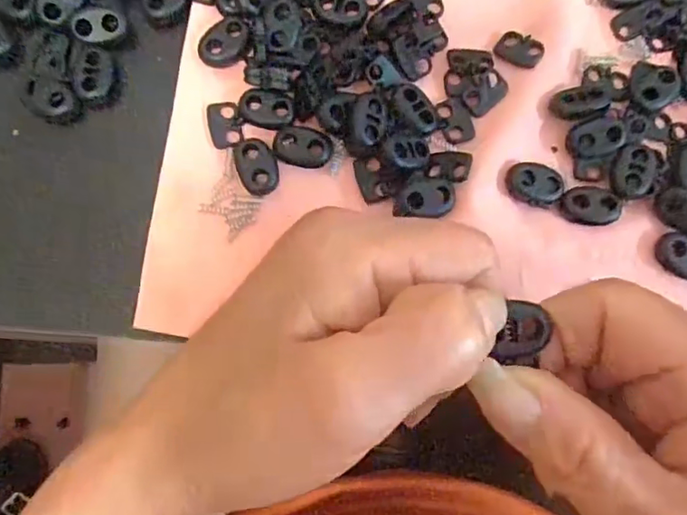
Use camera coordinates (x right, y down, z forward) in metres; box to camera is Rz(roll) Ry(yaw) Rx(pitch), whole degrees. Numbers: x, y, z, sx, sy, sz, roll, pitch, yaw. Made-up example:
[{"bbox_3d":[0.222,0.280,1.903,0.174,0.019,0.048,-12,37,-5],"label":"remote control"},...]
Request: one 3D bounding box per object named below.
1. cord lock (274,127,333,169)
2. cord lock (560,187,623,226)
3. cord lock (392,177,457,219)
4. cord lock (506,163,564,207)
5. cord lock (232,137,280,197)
[{"bbox_3d":[-0.015,-0.042,0.210,0.022,0.004,0.014,12,80,0],"label":"cord lock"},{"bbox_3d":[0.093,-0.020,0.208,0.023,0.004,0.014,3,80,-1],"label":"cord lock"},{"bbox_3d":[0.030,-0.022,0.203,0.023,0.005,0.015,-1,81,-2],"label":"cord lock"},{"bbox_3d":[0.072,-0.028,0.208,0.021,0.004,0.015,17,80,1],"label":"cord lock"},{"bbox_3d":[-0.032,-0.035,0.208,0.015,0.004,0.022,-21,82,-5],"label":"cord lock"}]

